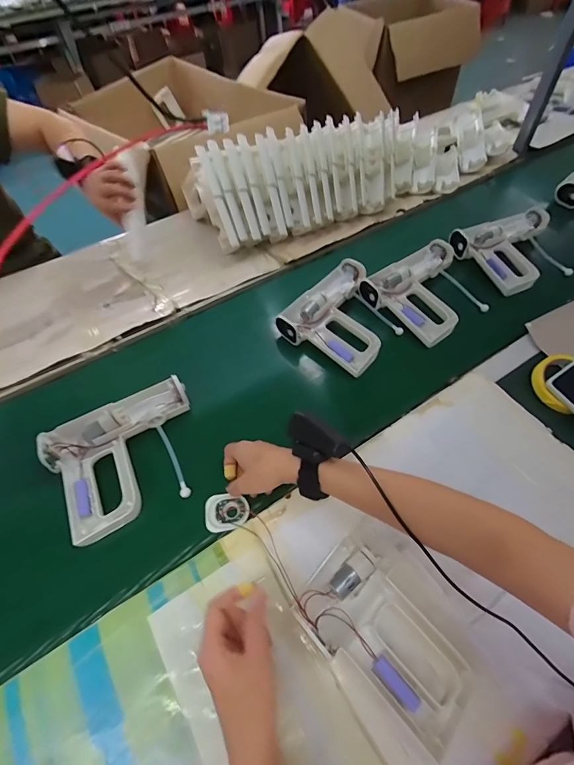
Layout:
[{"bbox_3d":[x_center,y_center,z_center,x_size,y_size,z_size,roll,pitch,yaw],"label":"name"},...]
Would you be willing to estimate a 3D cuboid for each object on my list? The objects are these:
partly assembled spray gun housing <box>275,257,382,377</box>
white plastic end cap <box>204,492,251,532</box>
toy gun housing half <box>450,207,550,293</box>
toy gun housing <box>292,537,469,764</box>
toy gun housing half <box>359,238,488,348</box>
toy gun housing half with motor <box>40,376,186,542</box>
[{"bbox_3d":[0.107,-0.138,0.690,0.194,0.044,0.235,26,61,24],"label":"partly assembled spray gun housing"},{"bbox_3d":[-0.082,0.177,0.506,0.060,0.012,0.048,-5,54,0],"label":"white plastic end cap"},{"bbox_3d":[0.494,-0.294,0.779,0.257,0.047,0.189,-27,55,-12],"label":"toy gun housing half"},{"bbox_3d":[0.101,0.263,0.387,0.175,0.041,0.106,36,66,28],"label":"toy gun housing"},{"bbox_3d":[0.278,-0.189,0.714,0.230,0.037,0.195,-35,57,-17],"label":"toy gun housing half"},{"bbox_3d":[-0.228,0.097,0.542,0.208,0.044,0.189,-30,56,-15],"label":"toy gun housing half with motor"}]

